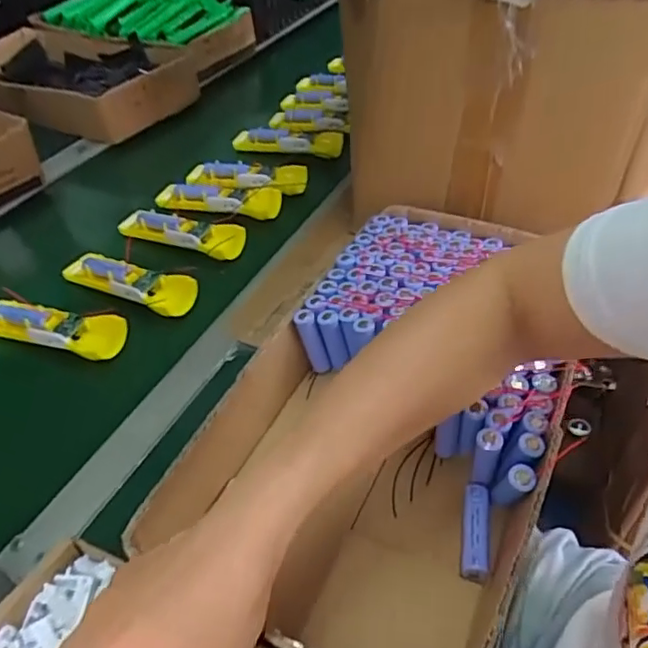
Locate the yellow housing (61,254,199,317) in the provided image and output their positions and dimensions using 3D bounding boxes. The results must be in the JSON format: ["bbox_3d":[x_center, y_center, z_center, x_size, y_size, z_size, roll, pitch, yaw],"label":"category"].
[{"bbox_3d":[-0.211,-0.050,0.638,0.158,0.020,0.052,19,48,22],"label":"yellow housing"}]

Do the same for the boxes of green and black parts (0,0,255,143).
[{"bbox_3d":[-0.381,-0.464,0.996,0.389,0.118,0.370,19,48,22],"label":"boxes of green and black parts"}]

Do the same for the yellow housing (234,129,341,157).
[{"bbox_3d":[-0.049,-0.265,0.849,0.152,0.024,0.049,5,44,10],"label":"yellow housing"}]

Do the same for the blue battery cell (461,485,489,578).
[{"bbox_3d":[0.109,0.147,0.425,0.017,0.015,0.067,6,45,11],"label":"blue battery cell"}]

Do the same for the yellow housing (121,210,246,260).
[{"bbox_3d":[-0.165,-0.109,0.699,0.165,0.030,0.045,16,47,20],"label":"yellow housing"}]

